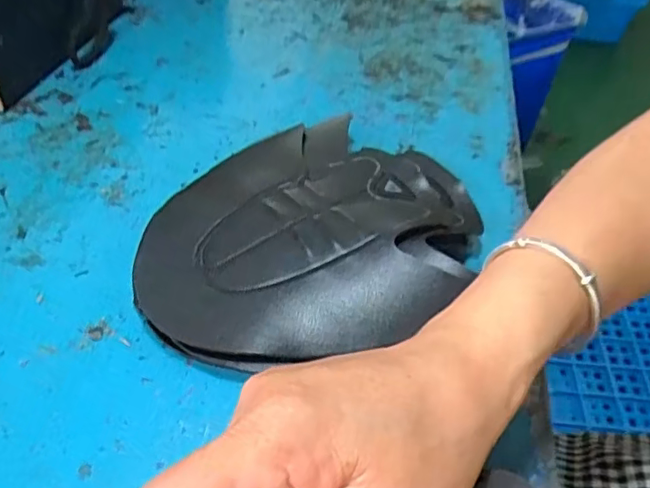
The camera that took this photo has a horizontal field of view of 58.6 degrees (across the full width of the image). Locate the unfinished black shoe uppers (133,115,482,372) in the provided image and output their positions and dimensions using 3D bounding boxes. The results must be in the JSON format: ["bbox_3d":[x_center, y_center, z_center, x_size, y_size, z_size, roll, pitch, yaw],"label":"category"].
[{"bbox_3d":[-0.012,-0.016,0.353,0.195,0.031,0.191,1,44,-1],"label":"unfinished black shoe uppers"}]

